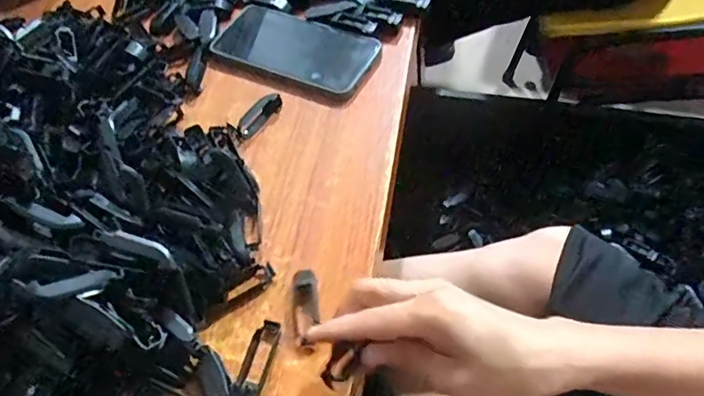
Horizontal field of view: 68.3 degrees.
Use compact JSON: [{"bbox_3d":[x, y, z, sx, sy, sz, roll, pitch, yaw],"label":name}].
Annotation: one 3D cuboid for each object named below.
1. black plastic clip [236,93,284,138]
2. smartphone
[{"bbox_3d":[-0.083,-0.076,0.470,0.019,0.013,0.050,35,66,27],"label":"black plastic clip"},{"bbox_3d":[-0.057,-0.152,0.510,0.162,0.016,0.074,26,60,17],"label":"smartphone"}]

